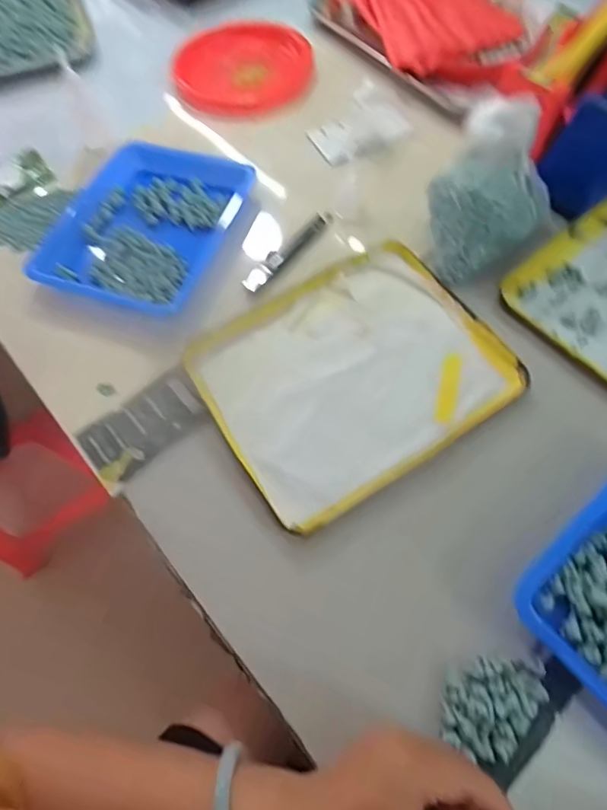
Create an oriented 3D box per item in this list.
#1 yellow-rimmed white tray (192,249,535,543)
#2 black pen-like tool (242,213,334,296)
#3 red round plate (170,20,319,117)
[{"bbox_3d":[0.042,-0.033,0.432,0.243,0.015,0.203,-31,66,-12],"label":"yellow-rimmed white tray"},{"bbox_3d":[-0.015,-0.161,0.502,0.024,0.007,0.133,32,69,17],"label":"black pen-like tool"},{"bbox_3d":[-0.077,-0.446,0.645,0.182,0.023,0.164,-17,64,-6],"label":"red round plate"}]

